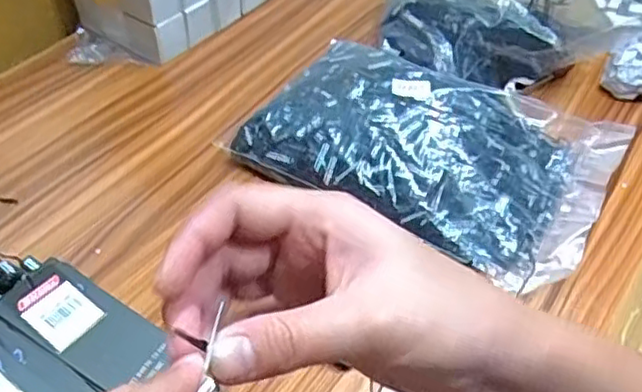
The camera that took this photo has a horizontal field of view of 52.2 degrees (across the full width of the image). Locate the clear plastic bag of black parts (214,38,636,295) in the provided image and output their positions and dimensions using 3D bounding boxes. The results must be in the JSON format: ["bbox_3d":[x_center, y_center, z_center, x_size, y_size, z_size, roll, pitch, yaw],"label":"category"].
[{"bbox_3d":[0.088,-0.045,0.529,0.276,0.060,0.178,23,49,20],"label":"clear plastic bag of black parts"}]

